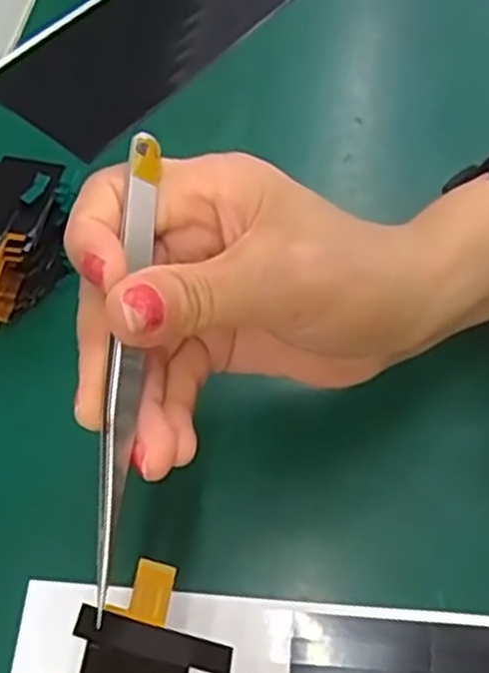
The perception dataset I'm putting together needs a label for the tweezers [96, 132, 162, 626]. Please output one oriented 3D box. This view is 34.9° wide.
[{"bbox_3d":[-0.032,0.006,0.209,0.008,0.010,0.127,3,78,5],"label":"tweezers"}]

